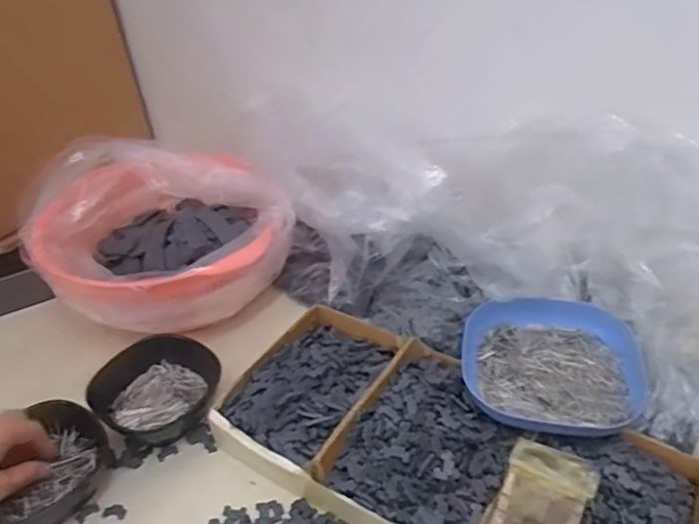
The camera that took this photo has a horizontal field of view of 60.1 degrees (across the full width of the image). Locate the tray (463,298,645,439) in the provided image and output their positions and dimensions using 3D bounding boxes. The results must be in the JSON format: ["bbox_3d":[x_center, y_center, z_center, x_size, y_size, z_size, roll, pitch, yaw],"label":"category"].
[{"bbox_3d":[0.172,0.087,0.512,0.145,0.032,0.135,4,37,9],"label":"tray"}]

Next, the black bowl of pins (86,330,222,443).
[{"bbox_3d":[-0.173,0.124,0.558,0.115,0.048,0.111,-21,40,-22],"label":"black bowl of pins"}]

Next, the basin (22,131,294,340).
[{"bbox_3d":[-0.200,-0.028,0.654,0.260,0.120,0.222,-13,38,-12],"label":"basin"}]

